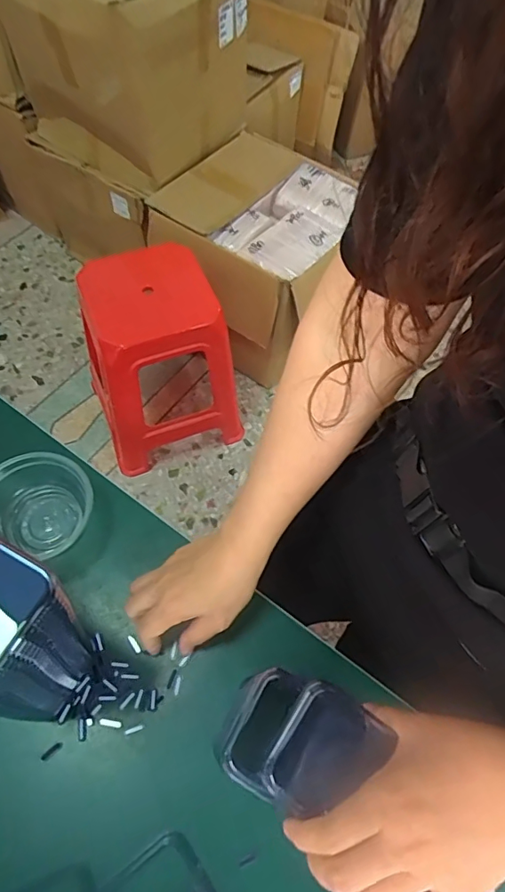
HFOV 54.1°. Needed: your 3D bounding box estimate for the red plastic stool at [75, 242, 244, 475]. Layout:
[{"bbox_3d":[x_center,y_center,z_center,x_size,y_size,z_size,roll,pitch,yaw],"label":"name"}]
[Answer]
[{"bbox_3d":[-0.241,-0.205,1.275,0.329,0.481,0.298,-19,64,-14],"label":"red plastic stool"}]

